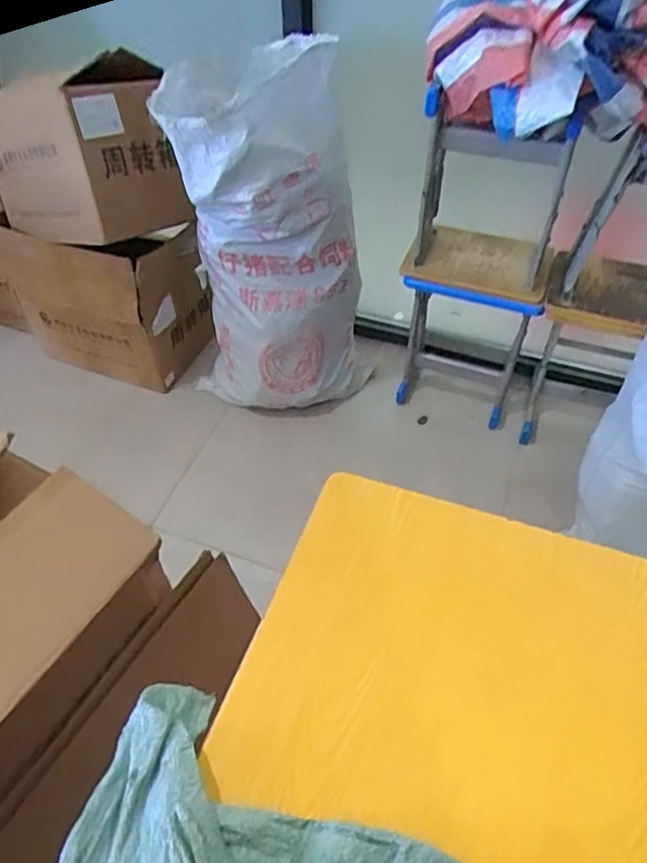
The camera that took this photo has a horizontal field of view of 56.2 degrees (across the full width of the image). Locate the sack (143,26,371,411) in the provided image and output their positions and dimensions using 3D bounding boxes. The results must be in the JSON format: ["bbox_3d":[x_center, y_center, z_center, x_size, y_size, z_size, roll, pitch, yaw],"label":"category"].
[{"bbox_3d":[-0.117,-0.422,1.397,0.399,0.774,0.298,-2,50,-2],"label":"sack"}]

